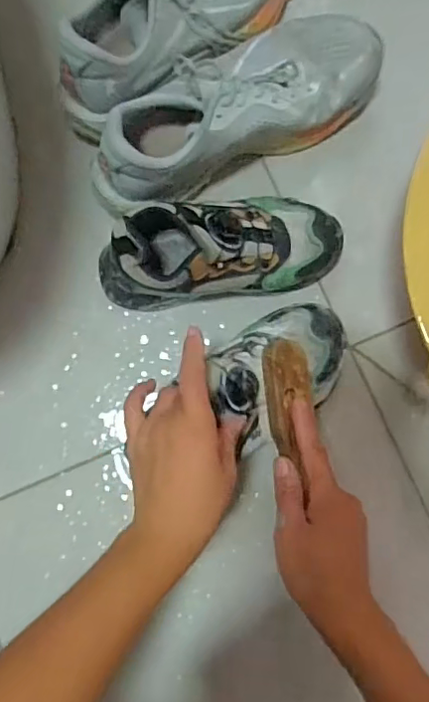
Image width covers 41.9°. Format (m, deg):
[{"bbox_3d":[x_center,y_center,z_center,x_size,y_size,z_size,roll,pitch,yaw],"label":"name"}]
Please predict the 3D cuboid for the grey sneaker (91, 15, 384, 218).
[{"bbox_3d":[0.016,-0.218,0.518,0.283,0.111,0.104,-32,83,-3],"label":"grey sneaker"}]

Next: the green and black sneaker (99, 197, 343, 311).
[{"bbox_3d":[0.003,-0.095,0.502,0.224,0.103,0.090,-6,82,1],"label":"green and black sneaker"}]

